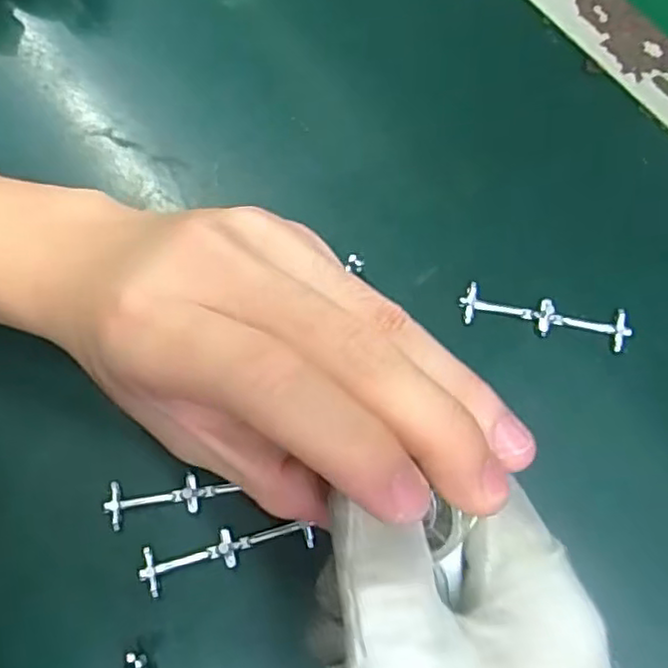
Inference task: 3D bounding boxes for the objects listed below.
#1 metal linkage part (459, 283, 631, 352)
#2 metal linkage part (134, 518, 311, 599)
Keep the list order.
[{"bbox_3d":[0.092,-0.008,0.291,0.071,0.004,0.017,11,73,4],"label":"metal linkage part"},{"bbox_3d":[-0.043,0.088,0.268,0.069,0.010,0.017,-13,73,-3],"label":"metal linkage part"}]

